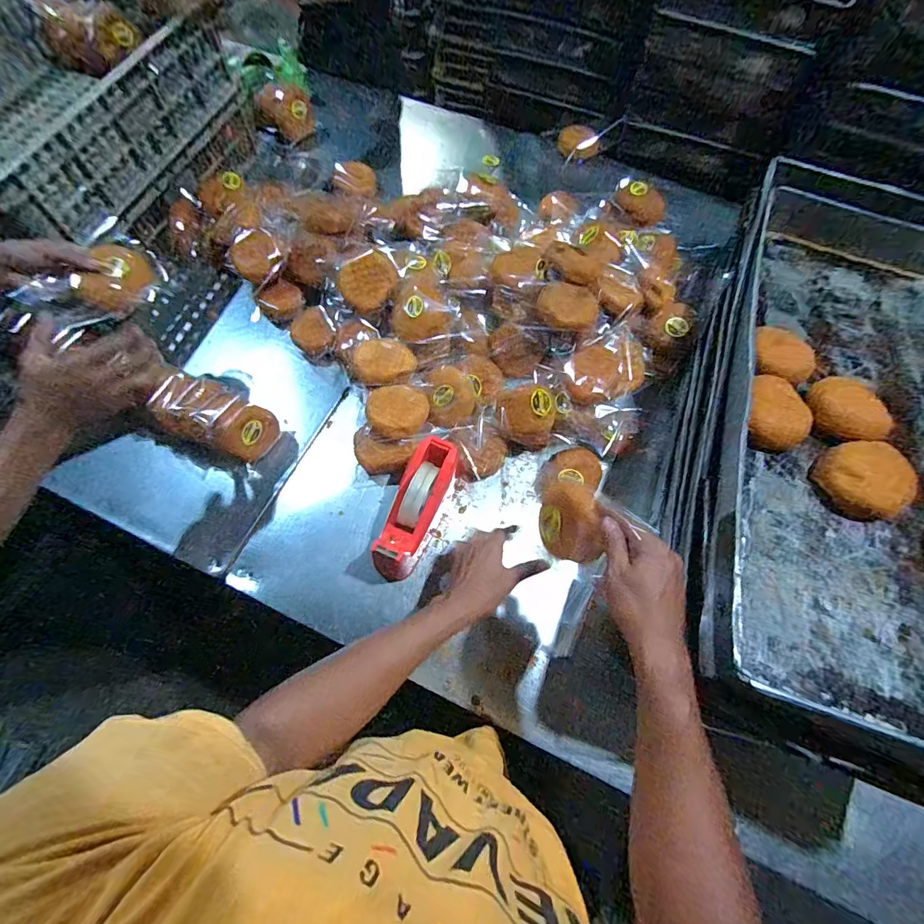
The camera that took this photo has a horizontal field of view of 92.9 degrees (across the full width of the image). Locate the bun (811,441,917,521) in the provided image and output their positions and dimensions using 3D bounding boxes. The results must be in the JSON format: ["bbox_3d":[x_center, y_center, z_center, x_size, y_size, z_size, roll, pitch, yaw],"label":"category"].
[{"bbox_3d":[0.479,0.020,0.523,0.085,0.039,0.089,1,66,-2],"label":"bun"}]

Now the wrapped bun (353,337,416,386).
[{"bbox_3d":[-0.132,-0.172,0.744,0.105,0.043,0.077,-14,68,-9],"label":"wrapped bun"}]

